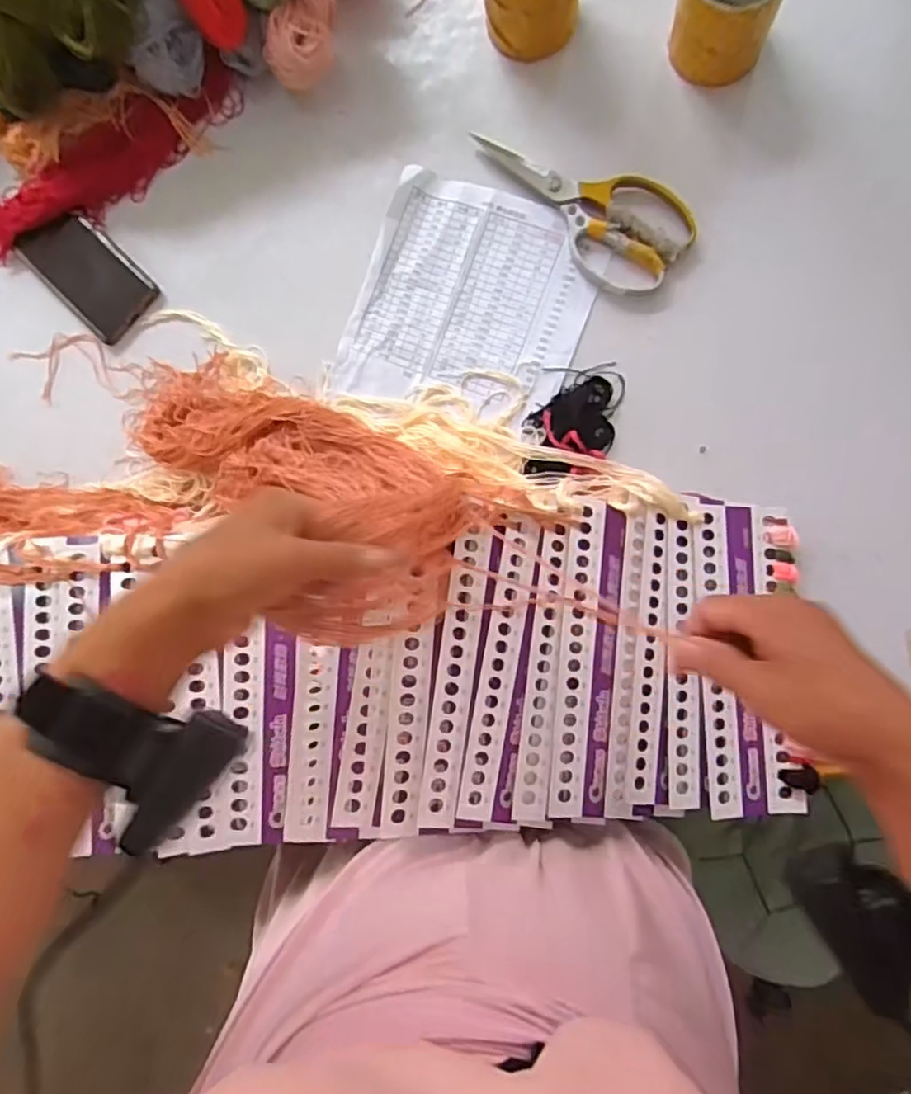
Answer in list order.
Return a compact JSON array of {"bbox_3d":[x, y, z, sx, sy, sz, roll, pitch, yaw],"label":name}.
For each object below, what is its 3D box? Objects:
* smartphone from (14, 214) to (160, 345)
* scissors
[{"bbox_3d":[-0.358,-0.266,0.628,0.140,0.016,0.076,43,92,8],"label":"smartphone"},{"bbox_3d":[0.108,-0.309,0.575,0.207,0.018,0.090,40,92,8],"label":"scissors"}]

